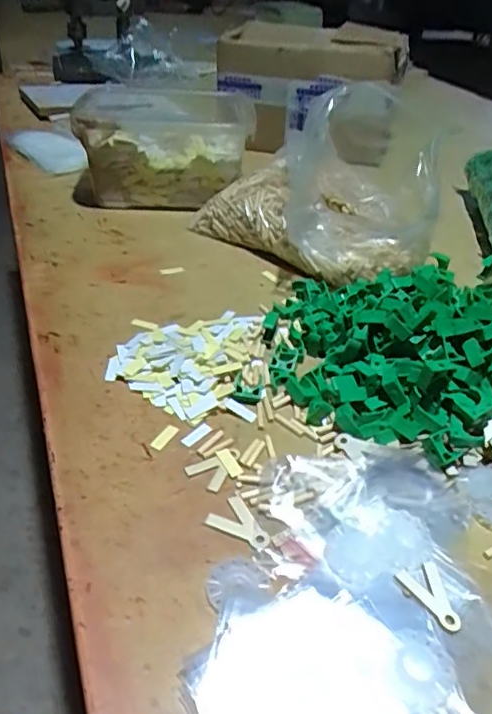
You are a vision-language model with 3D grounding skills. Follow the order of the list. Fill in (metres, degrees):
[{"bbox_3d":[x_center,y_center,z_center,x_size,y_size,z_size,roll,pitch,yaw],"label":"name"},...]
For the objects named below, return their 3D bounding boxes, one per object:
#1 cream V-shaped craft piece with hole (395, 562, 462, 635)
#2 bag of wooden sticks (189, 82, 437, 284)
[{"bbox_3d":[0.116,0.151,0.357,0.028,0.004,0.042,-9,39,-19],"label":"cream V-shaped craft piece with hole"},{"bbox_3d":[0.093,-0.212,0.680,0.250,0.190,0.167,31,44,31],"label":"bag of wooden sticks"}]

